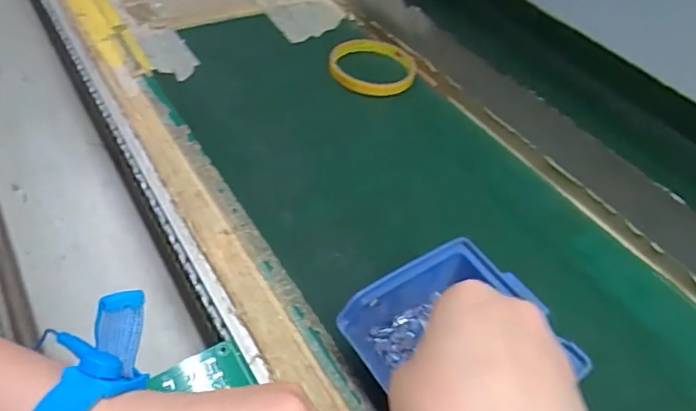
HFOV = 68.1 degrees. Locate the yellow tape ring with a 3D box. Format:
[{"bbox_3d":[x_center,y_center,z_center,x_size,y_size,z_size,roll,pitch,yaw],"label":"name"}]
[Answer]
[{"bbox_3d":[0.024,-0.138,0.510,0.084,0.012,0.080,2,48,-3],"label":"yellow tape ring"}]

